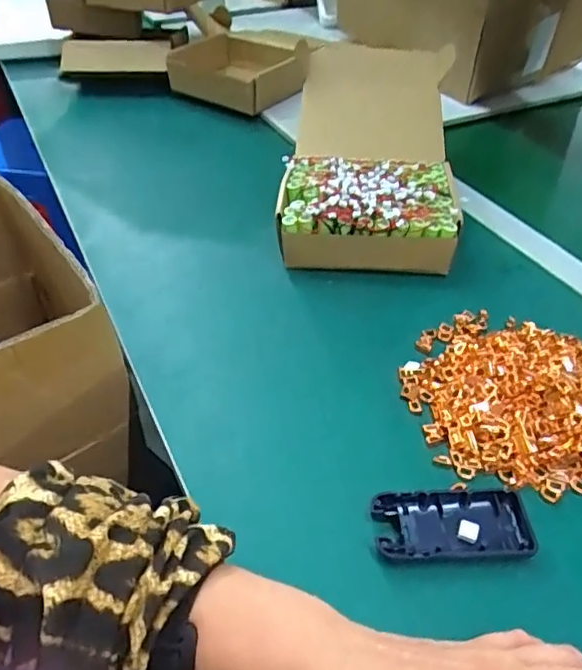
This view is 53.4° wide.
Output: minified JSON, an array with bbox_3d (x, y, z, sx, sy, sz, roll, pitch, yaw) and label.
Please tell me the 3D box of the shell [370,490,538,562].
[{"bbox_3d":[0.100,0.120,0.361,0.096,0.018,0.043,-1,42,-2],"label":"shell"}]

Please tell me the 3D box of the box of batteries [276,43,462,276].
[{"bbox_3d":[0.089,-0.207,0.646,0.172,0.113,0.331,6,43,6],"label":"box of batteries"}]

